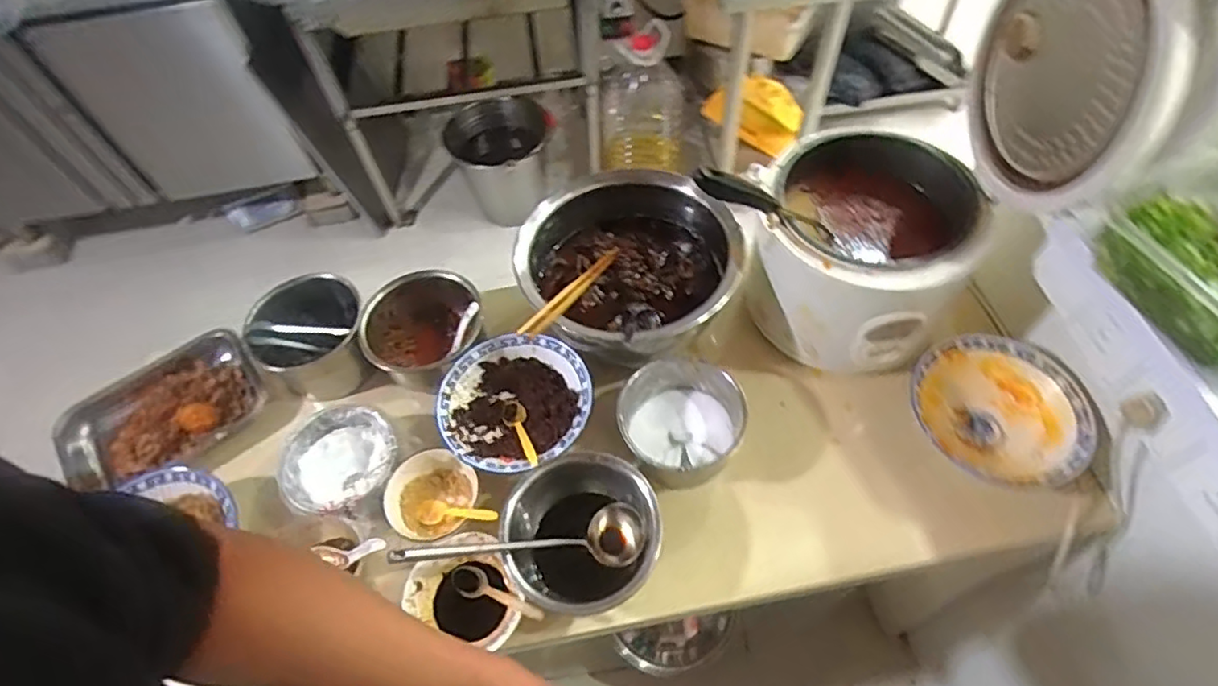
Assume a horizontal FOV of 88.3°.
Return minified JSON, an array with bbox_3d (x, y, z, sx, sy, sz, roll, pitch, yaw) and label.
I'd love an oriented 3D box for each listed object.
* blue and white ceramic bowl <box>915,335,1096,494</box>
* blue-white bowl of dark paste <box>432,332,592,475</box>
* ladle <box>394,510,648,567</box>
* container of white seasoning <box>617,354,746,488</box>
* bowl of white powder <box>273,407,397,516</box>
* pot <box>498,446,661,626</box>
[{"bbox_3d":[0.472,0.090,0.764,0.182,0.073,0.189,-2,57,3],"label":"blue and white ceramic bowl"},{"bbox_3d":[-0.115,0.082,0.800,0.184,0.058,0.175,-2,57,3],"label":"blue-white bowl of dark paste"},{"bbox_3d":[-0.084,0.217,0.674,0.273,0.046,0.068,6,50,-32],"label":"ladle"},{"bbox_3d":[0.092,0.091,0.783,0.142,0.111,0.146,-2,57,3],"label":"container of white seasoning"},{"bbox_3d":[-0.323,0.150,0.768,0.130,0.070,0.117,-33,61,-16],"label":"bowl of white powder"},{"bbox_3d":[-0.031,0.211,0.693,0.161,0.095,0.162,-2,57,3],"label":"pot"}]

